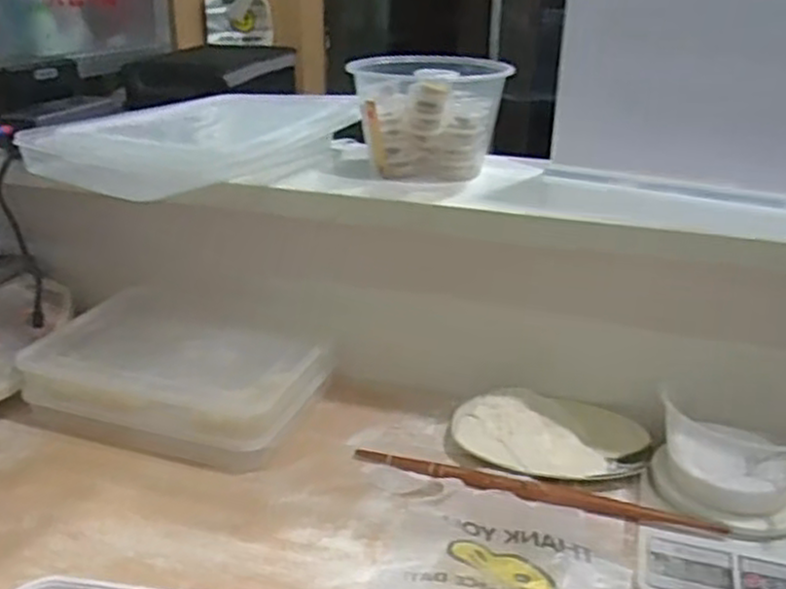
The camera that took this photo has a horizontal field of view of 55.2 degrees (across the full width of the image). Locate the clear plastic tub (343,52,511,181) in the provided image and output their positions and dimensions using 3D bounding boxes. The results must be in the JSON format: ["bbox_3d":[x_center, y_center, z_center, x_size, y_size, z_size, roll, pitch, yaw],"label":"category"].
[{"bbox_3d":[0.038,-0.183,0.780,0.142,0.111,0.119,-7,25,-18],"label":"clear plastic tub"}]

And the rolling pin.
[{"bbox_3d":[0.128,0.185,0.713,0.343,0.016,0.024,8,25,15],"label":"rolling pin"}]

